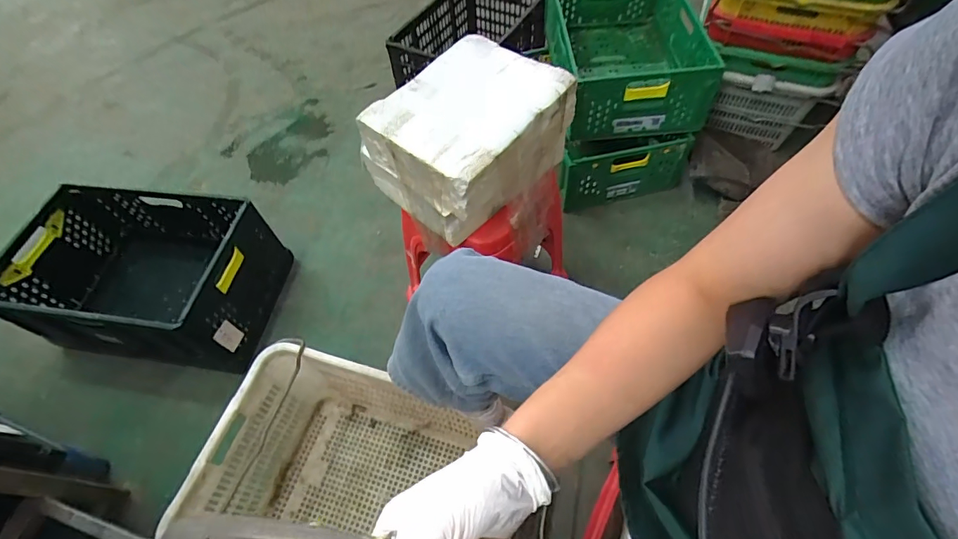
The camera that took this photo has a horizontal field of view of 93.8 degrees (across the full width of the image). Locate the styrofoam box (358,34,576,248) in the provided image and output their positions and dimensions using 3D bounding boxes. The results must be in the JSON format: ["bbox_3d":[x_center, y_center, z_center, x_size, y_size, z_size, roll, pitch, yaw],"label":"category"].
[{"bbox_3d":[-0.015,-0.254,0.847,0.265,0.203,0.314,38,67,23],"label":"styrofoam box"}]

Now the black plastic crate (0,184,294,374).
[{"bbox_3d":[-0.944,0.021,1.289,0.673,0.276,0.417,9,59,9],"label":"black plastic crate"}]

